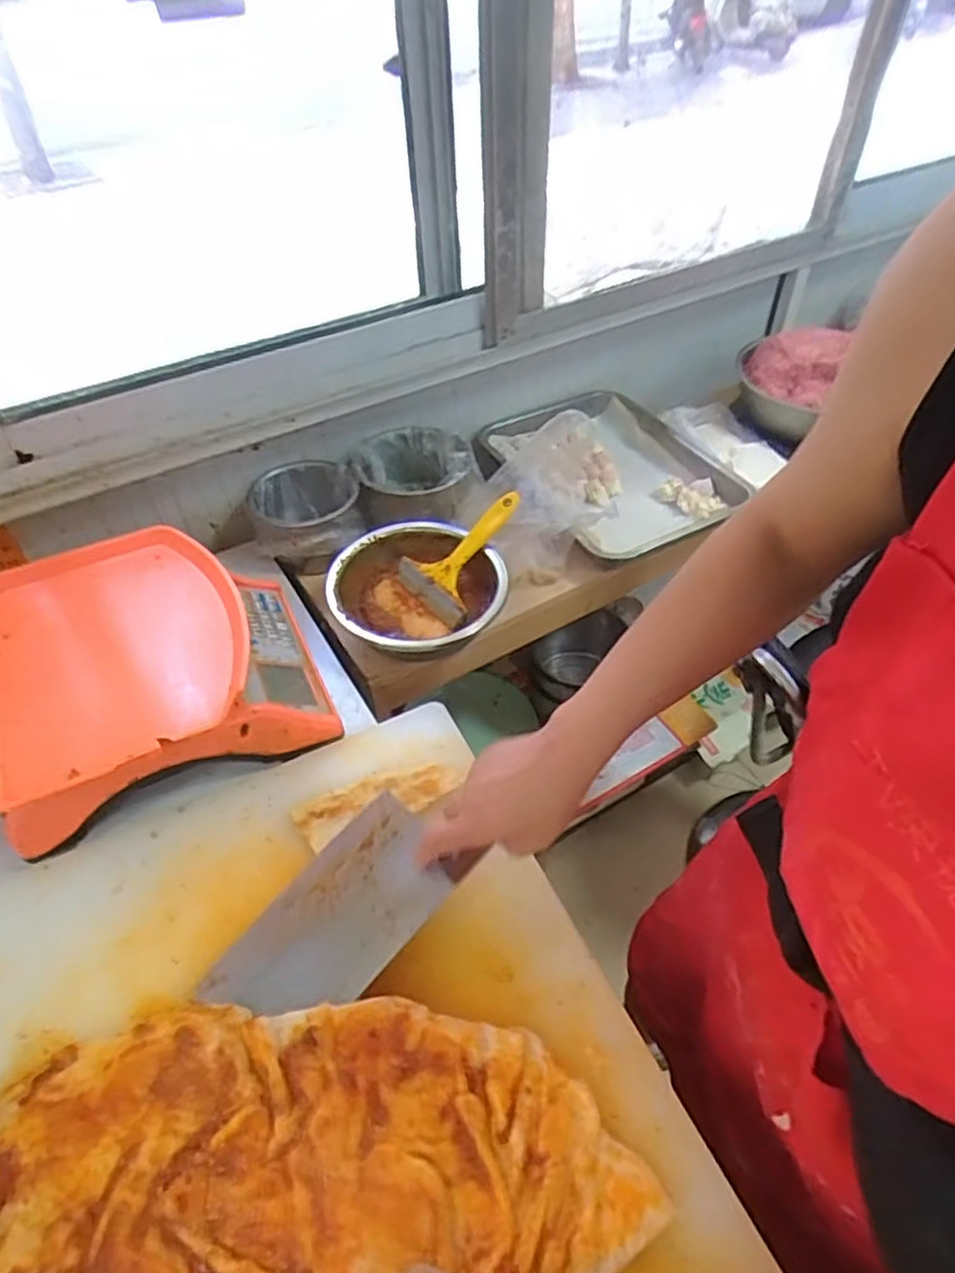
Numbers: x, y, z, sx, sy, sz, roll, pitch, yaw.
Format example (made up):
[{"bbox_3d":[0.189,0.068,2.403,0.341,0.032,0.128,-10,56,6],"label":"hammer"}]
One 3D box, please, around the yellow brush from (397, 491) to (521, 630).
[{"bbox_3d":[-0.012,-0.102,0.827,0.101,0.022,0.165,39,86,30],"label":"yellow brush"}]

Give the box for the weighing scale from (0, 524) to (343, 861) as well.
[{"bbox_3d":[-0.312,0.028,0.694,0.285,0.105,0.286,-19,50,-16],"label":"weighing scale"}]

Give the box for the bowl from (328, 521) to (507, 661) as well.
[{"bbox_3d":[-0.067,-0.047,0.812,0.187,0.061,0.186,0,47,0],"label":"bowl"}]

